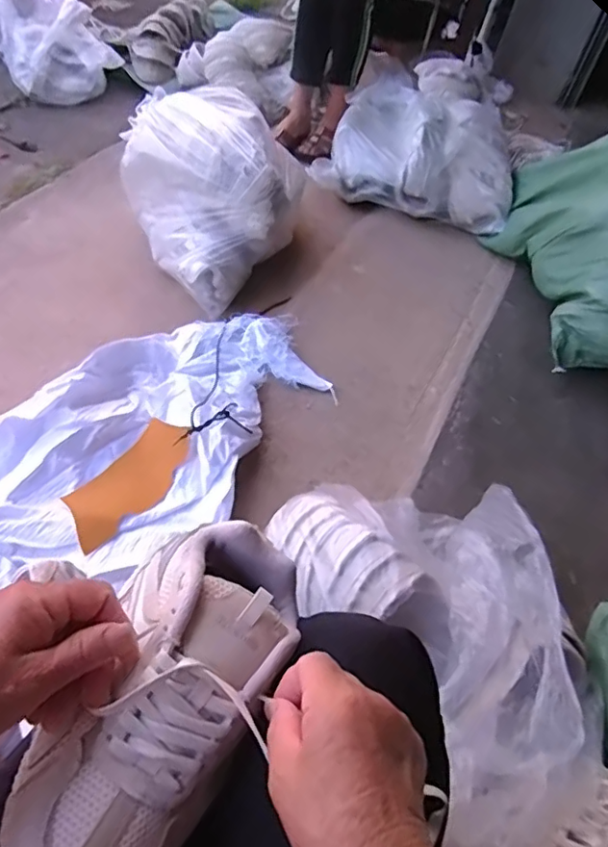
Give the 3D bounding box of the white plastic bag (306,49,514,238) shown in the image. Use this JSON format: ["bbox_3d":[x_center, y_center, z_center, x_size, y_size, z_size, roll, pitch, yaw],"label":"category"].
[{"bbox_3d":[0.344,-0.798,1.542,0.530,0.251,0.476,21,53,6],"label":"white plastic bag"}]

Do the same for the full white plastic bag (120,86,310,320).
[{"bbox_3d":[-0.212,-0.555,1.260,0.373,0.243,0.482,-34,65,-29],"label":"full white plastic bag"}]

